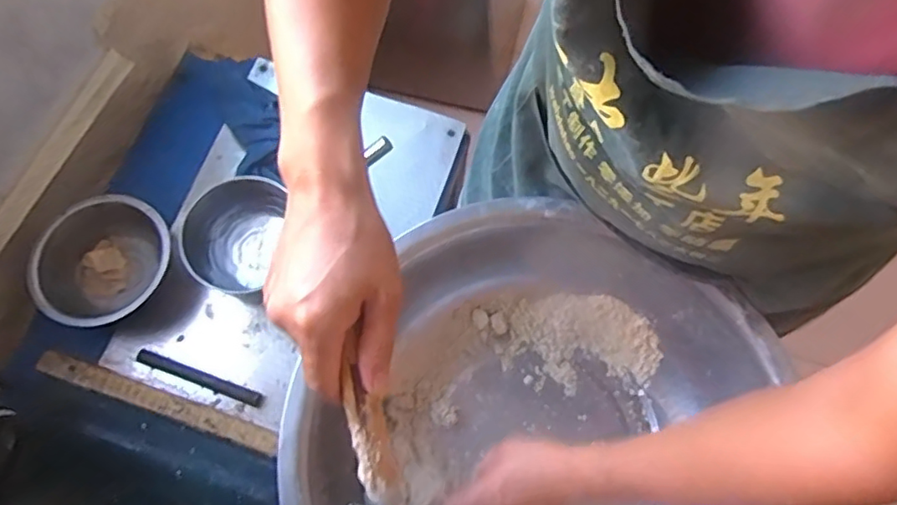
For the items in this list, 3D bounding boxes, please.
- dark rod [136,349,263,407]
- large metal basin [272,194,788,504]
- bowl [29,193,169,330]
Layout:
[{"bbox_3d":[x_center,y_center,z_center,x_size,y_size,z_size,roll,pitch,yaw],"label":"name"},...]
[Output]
[{"bbox_3d":[-0.351,0.176,0.844,0.188,0.008,0.018,19,71,6],"label":"dark rod"},{"bbox_3d":[0.094,0.188,0.572,0.417,0.137,0.406,0,70,-1],"label":"large metal basin"},{"bbox_3d":[-0.483,0.017,0.864,0.182,0.079,0.189,5,70,1],"label":"bowl"}]

